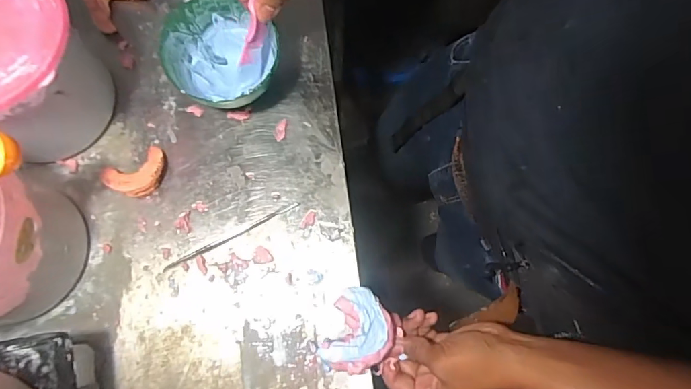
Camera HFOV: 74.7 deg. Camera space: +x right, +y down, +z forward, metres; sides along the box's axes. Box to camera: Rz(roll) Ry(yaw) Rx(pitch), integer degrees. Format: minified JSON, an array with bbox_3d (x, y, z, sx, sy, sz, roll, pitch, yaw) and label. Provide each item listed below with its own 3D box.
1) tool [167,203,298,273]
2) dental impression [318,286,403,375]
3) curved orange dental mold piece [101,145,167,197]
[{"bbox_3d":[-0.125,0.046,0.500,0.161,0.004,0.007,-27,80,-6],"label":"tool"},{"bbox_3d":[0.018,0.130,0.424,0.067,0.024,0.075,20,79,3],"label":"dental impression"},{"bbox_3d":[-0.231,-0.023,0.501,0.069,0.026,0.049,-27,78,-8],"label":"curved orange dental mold piece"}]

